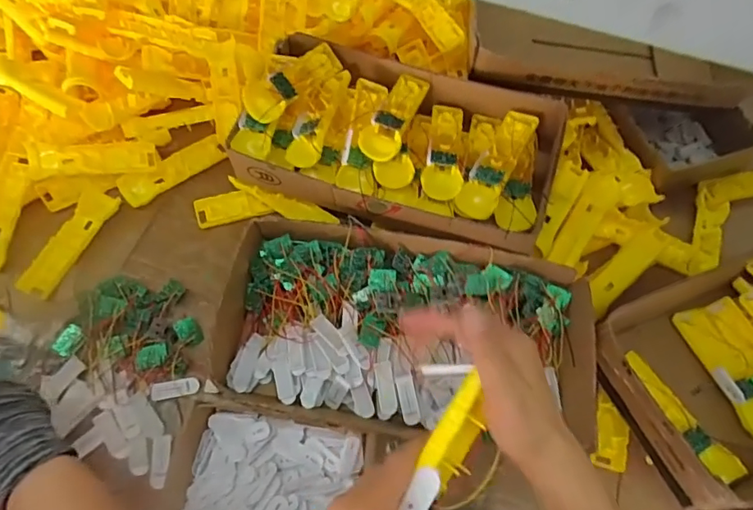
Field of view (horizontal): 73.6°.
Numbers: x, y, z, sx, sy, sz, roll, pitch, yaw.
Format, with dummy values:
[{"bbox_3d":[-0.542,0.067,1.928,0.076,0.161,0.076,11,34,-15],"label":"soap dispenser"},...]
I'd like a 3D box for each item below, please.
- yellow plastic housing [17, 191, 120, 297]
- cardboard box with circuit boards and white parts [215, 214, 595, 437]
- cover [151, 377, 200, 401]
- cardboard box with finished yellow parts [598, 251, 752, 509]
[{"bbox_3d":[-0.413,-0.018,0.678,0.040,0.030,0.160,22,65,7],"label":"yellow plastic housing"},{"bbox_3d":[0.033,0.095,0.605,0.426,0.072,0.227,11,65,2],"label":"cardboard box with circuit boards and white parts"},{"bbox_3d":[-0.248,0.165,0.621,0.055,0.005,0.022,-7,92,-18],"label":"cover"},{"bbox_3d":[0.471,0.124,0.621,0.382,0.089,0.230,-19,67,-12],"label":"cardboard box with finished yellow parts"}]

